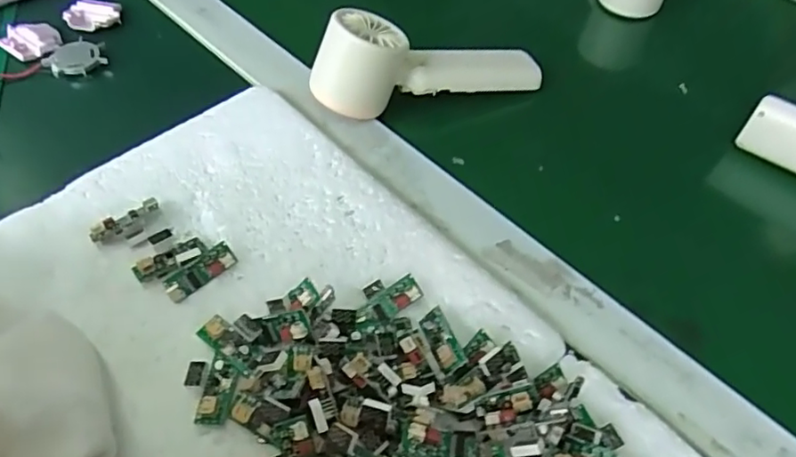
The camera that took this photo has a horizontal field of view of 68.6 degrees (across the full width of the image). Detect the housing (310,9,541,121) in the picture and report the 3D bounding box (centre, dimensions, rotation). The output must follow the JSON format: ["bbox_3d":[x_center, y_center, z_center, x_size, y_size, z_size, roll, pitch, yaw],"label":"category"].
[{"bbox_3d":[0.022,-0.125,0.408,0.163,0.050,0.047,-14,57,-14],"label":"housing"}]

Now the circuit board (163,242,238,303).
[{"bbox_3d":[-0.104,0.024,0.310,0.039,0.006,0.014,-38,107,-22],"label":"circuit board"}]

